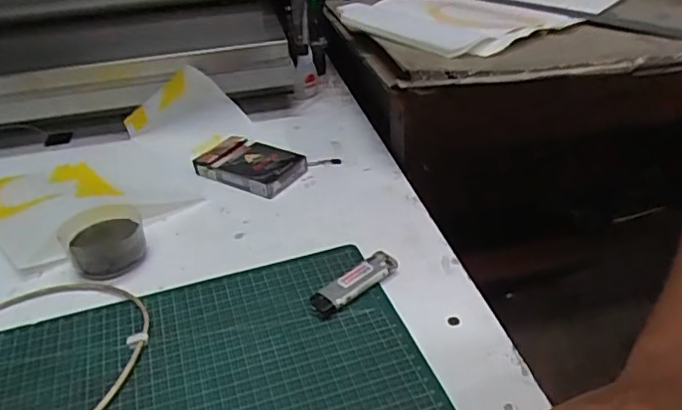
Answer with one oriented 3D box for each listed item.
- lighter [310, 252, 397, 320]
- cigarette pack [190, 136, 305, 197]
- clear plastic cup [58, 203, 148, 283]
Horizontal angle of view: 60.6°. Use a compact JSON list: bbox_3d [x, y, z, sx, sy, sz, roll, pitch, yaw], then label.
[{"bbox_3d":[0.010,0.057,0.432,0.021,0.012,0.080,26,44,38],"label":"lighter"},{"bbox_3d":[-0.090,-0.042,0.586,0.108,0.018,0.067,17,39,29],"label":"cigarette pack"},{"bbox_3d":[-0.194,0.029,0.481,0.059,0.031,0.074,-16,35,-17],"label":"clear plastic cup"}]

